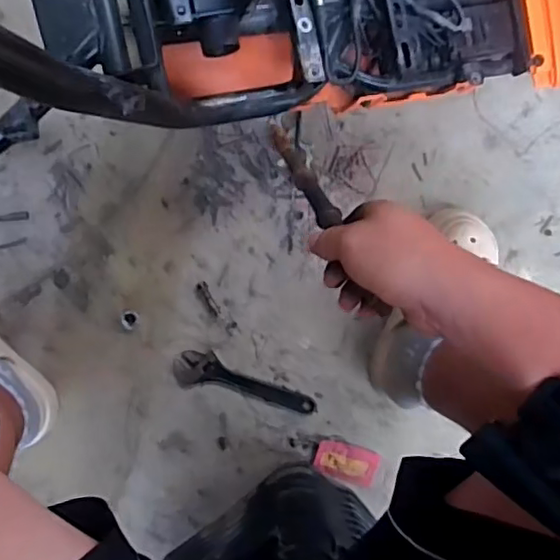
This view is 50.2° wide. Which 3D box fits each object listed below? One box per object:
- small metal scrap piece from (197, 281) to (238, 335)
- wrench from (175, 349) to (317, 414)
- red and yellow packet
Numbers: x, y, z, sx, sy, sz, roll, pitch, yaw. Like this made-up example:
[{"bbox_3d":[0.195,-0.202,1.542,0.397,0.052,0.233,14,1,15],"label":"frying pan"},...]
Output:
[{"bbox_3d":[-0.083,0.037,0.789,0.015,0.010,0.080,-35,97,-3],"label":"small metal scrap piece"},{"bbox_3d":[-0.044,0.138,0.802,0.195,0.013,0.050,14,93,-8],"label":"wrench"},{"bbox_3d":[0.092,0.254,0.828,0.085,0.011,0.050,15,93,-8],"label":"red and yellow packet"}]

